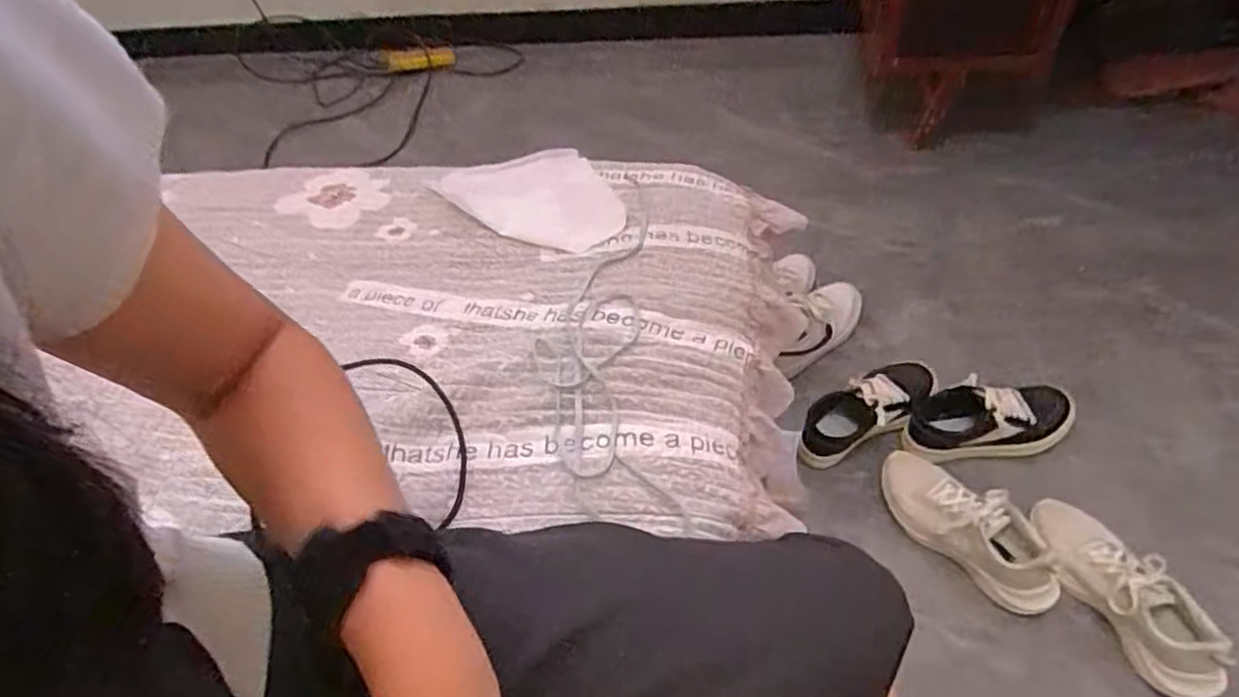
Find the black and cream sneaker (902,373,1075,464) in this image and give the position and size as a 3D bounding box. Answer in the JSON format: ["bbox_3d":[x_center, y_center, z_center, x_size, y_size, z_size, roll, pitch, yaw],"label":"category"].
[{"bbox_3d":[0.548,0.110,1.022,0.244,0.102,0.094,-10,49,-1],"label":"black and cream sneaker"}]

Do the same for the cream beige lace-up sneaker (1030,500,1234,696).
[{"bbox_3d":[0.611,0.295,0.839,0.087,0.103,0.255,-20,50,-9],"label":"cream beige lace-up sneaker"}]

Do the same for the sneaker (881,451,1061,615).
[{"bbox_3d":[0.462,0.237,0.919,0.086,0.103,0.248,-30,50,-20],"label":"sneaker"}]

